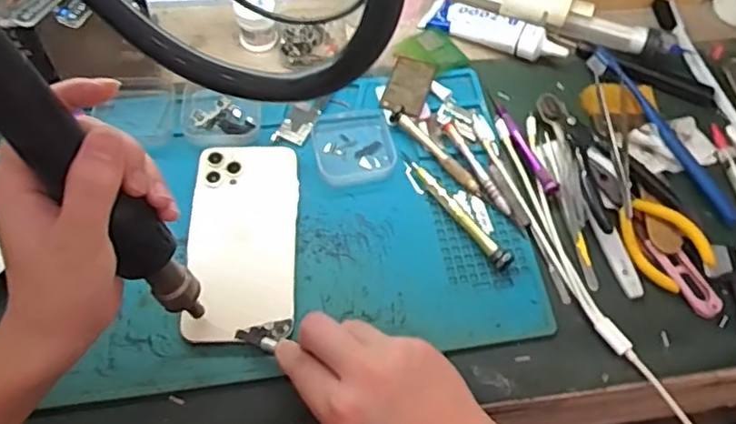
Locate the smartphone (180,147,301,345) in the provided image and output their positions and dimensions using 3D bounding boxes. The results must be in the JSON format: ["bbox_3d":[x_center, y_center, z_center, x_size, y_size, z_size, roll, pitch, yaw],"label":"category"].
[{"bbox_3d":[-0.092,0.017,0.451,0.077,0.014,0.157,-2,60,-4],"label":"smartphone"}]

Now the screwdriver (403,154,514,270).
[{"bbox_3d":[0.068,-0.004,0.476,0.015,0.013,0.119,-31,67,-19],"label":"screwdriver"}]

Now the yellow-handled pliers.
[{"bbox_3d":[0.208,0.005,0.476,0.056,0.011,0.123,-35,69,-20],"label":"yellow-handled pliers"}]

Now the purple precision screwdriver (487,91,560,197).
[{"bbox_3d":[0.130,-0.059,0.512,0.013,0.011,0.107,-17,63,-12],"label":"purple precision screwdriver"}]

